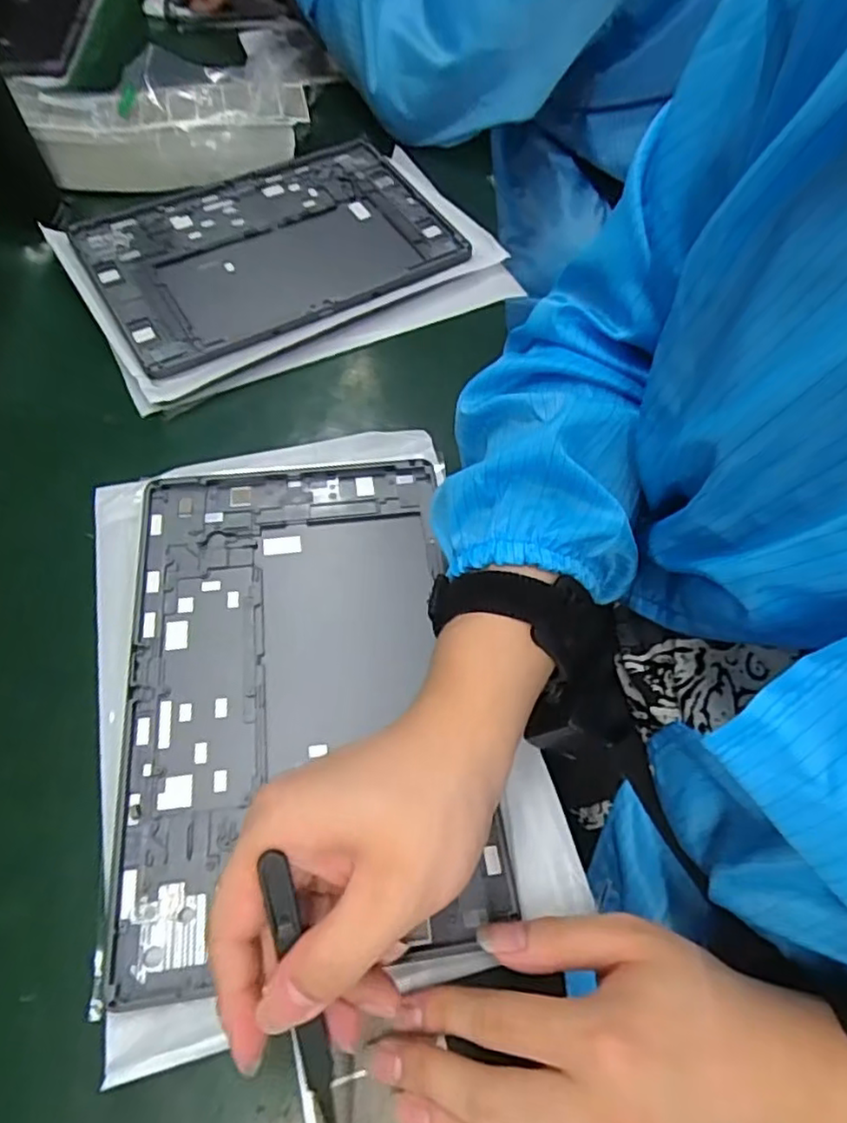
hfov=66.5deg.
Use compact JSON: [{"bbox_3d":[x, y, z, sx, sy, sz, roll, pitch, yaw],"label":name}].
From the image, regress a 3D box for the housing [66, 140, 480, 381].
[{"bbox_3d":[-0.117,-0.244,0.495,0.259,0.012,0.181,-28,64,-16],"label":"housing"}]

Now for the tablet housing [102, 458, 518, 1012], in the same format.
[{"bbox_3d":[-0.062,0.056,0.324,0.164,0.008,0.256,-6,60,-5],"label":"tablet housing"}]

